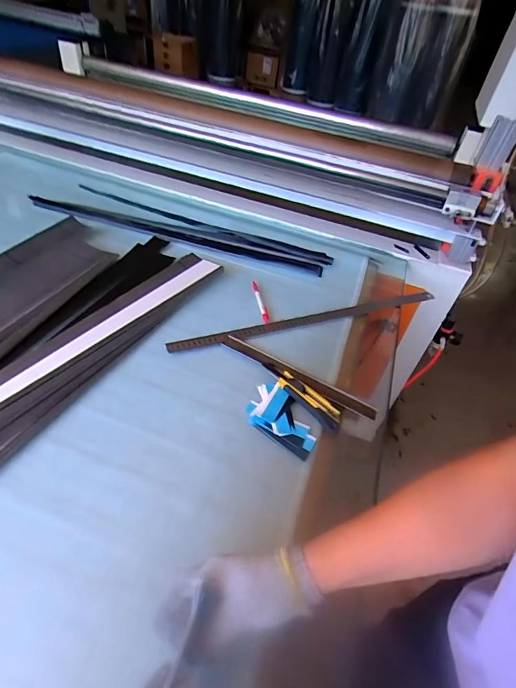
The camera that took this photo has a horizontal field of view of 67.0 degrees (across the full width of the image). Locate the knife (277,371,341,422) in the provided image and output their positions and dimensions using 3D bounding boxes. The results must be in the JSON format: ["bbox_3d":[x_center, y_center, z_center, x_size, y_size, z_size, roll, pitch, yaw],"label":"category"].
[{"bbox_3d":[0.083,0.083,0.622,0.109,0.017,0.027,29,47,22],"label":"knife"}]

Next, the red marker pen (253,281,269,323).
[{"bbox_3d":[0.004,-0.092,0.791,0.012,0.017,0.124,-6,44,-14],"label":"red marker pen"}]

